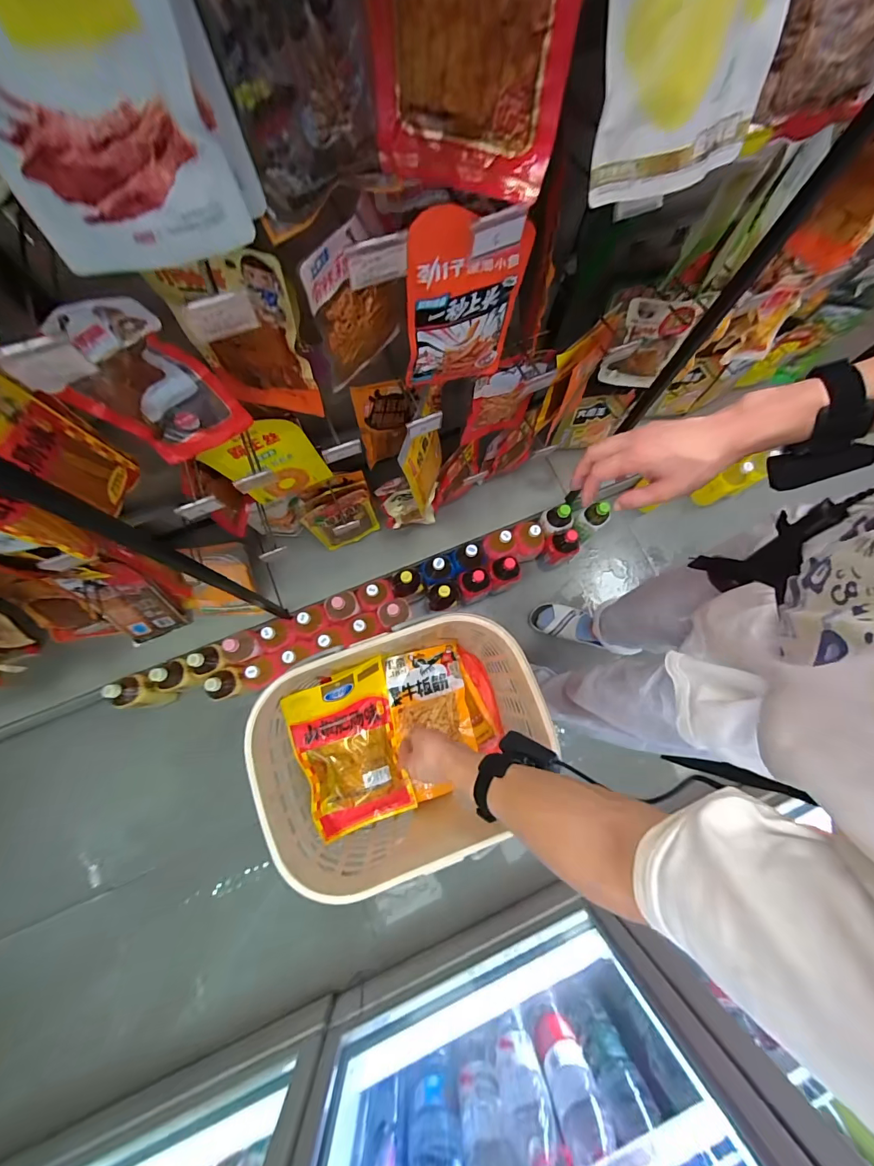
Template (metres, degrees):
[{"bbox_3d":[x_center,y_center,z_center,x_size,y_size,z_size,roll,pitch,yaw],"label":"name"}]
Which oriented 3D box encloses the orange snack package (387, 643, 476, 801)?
[{"bbox_3d":[-0.005,0.232,0.715,0.144,0.029,0.233,-8,83,-26],"label":"orange snack package"}]

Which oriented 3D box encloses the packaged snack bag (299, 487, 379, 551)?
[{"bbox_3d":[-0.240,-0.157,1.065,0.161,0.237,0.028,-29,79,-8],"label":"packaged snack bag"}]

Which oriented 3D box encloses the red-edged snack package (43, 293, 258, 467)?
[{"bbox_3d":[-0.356,-0.243,0.517,0.153,0.225,0.036,-24,78,-7],"label":"red-edged snack package"}]

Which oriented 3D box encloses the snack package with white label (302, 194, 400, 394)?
[{"bbox_3d":[-0.100,-0.356,0.530,0.026,0.198,0.138,41,79,8],"label":"snack package with white label"}]

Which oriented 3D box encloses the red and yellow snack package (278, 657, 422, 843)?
[{"bbox_3d":[-0.137,0.261,0.652,0.154,0.054,0.241,-13,88,-18],"label":"red and yellow snack package"}]

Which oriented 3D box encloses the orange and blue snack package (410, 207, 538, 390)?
[{"bbox_3d":[0.036,-0.358,0.546,0.149,0.239,0.017,-15,77,-5],"label":"orange and blue snack package"}]

